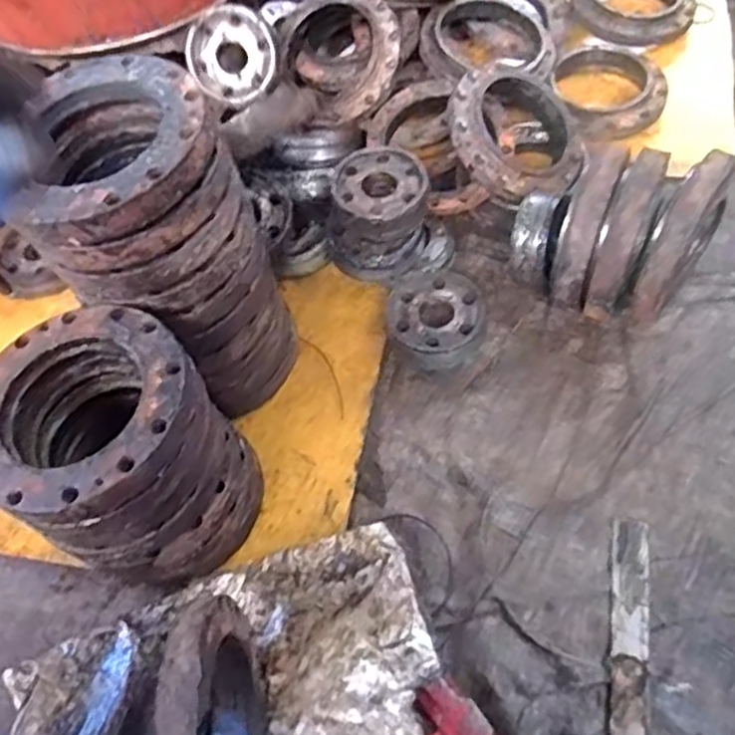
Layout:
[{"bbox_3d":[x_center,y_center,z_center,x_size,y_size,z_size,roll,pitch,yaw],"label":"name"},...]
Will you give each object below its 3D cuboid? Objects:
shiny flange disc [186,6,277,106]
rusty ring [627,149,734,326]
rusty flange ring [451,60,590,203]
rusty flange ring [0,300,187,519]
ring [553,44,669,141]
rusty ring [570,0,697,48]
[{"bbox_3d":[-0.185,-0.425,0.952,0.115,0.025,0.118,2,113,4],"label":"shiny flange disc"},{"bbox_3d":[0.358,-0.137,0.818,0.043,0.197,0.173,30,66,20],"label":"rusty ring"},{"bbox_3d":[0.197,-0.309,0.952,0.203,0.068,0.194,17,71,-17],"label":"rusty flange ring"},{"bbox_3d":[-0.256,0.027,0.602,0.194,0.021,0.191,-3,59,5],"label":"rusty flange ring"},{"bbox_3d":[0.367,-0.428,1.079,0.170,0.036,0.184,-2,59,3],"label":"ring"},{"bbox_3d":[0.443,-0.604,1.168,0.189,0.038,0.189,-2,59,3],"label":"rusty ring"}]

